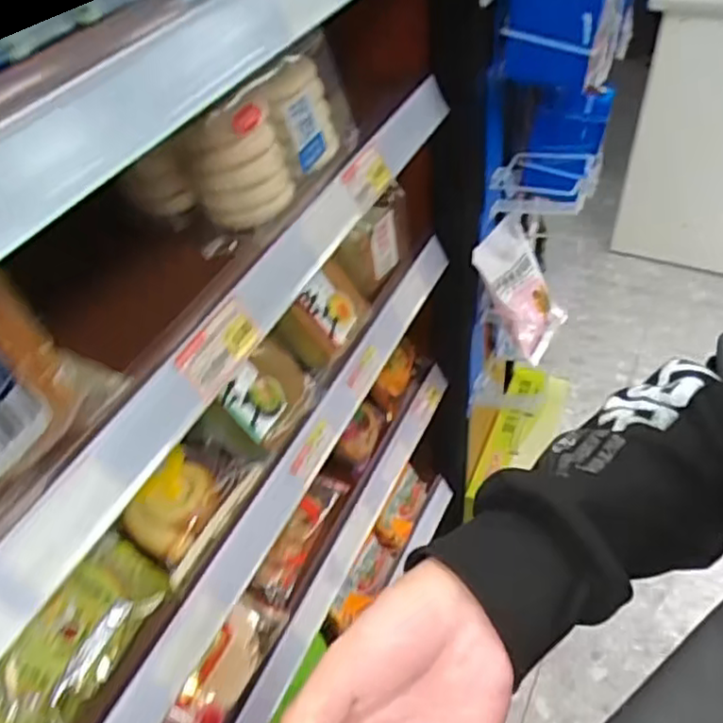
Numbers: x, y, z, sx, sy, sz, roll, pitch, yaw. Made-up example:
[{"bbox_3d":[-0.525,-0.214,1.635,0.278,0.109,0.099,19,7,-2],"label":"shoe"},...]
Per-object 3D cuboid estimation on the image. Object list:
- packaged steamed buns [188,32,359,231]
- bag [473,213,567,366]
[{"bbox_3d":[-0.062,-0.170,0.497,0.042,0.087,0.147,24,52,27],"label":"packaged steamed buns"},{"bbox_3d":[0.214,-0.097,0.870,0.029,0.187,0.127,-8,32,47],"label":"bag"}]

